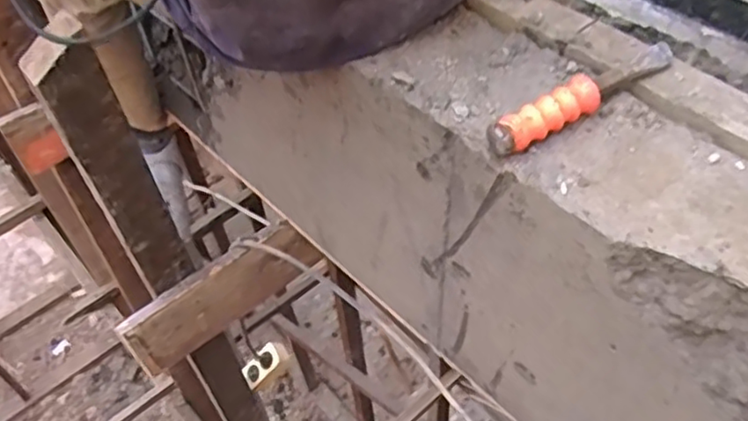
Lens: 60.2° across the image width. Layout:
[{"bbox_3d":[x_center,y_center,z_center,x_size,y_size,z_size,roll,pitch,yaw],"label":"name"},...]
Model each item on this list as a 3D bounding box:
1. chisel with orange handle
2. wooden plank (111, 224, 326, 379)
[{"bbox_3d":[0.187,-0.101,0.567,0.198,0.028,0.029,-26,54,-17],"label":"chisel with orange handle"},{"bbox_3d":[-0.238,0.132,1.044,0.328,0.149,0.029,-33,56,-22],"label":"wooden plank"}]

